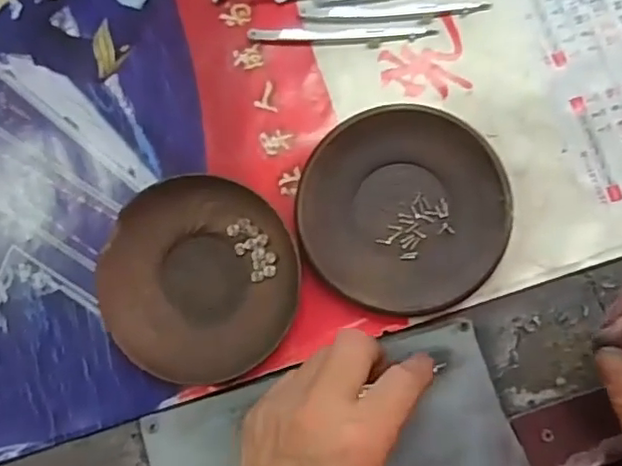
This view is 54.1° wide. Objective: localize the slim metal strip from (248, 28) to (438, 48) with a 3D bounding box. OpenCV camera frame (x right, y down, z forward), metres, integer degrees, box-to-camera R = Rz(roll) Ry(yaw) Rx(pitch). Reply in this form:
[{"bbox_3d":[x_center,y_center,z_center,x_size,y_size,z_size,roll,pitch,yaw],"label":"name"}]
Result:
[{"bbox_3d":[0.018,-0.116,0.359,0.108,0.004,0.010,1,86,7],"label":"slim metal strip"}]

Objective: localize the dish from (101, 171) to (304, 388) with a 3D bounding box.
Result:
[{"bbox_3d":[-0.063,0.025,0.351,0.109,0.016,0.114,0,86,6],"label":"dish"}]

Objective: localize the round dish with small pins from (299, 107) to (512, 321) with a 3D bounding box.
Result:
[{"bbox_3d":[0.051,-0.013,0.341,0.112,0.017,0.108,0,86,6],"label":"round dish with small pins"}]

